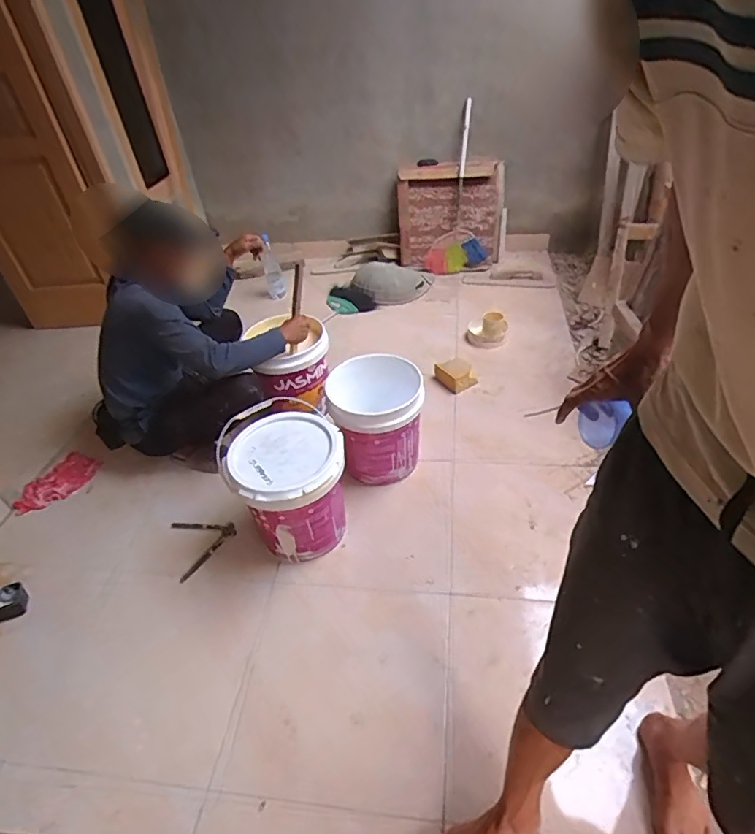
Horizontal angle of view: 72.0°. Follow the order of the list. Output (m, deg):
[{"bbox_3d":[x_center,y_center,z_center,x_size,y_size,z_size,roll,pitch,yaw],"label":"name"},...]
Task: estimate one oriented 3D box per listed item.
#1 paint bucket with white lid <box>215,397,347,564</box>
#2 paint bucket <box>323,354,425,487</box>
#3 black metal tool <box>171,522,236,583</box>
[{"bbox_3d":[-0.257,0.198,1.535,0.311,0.377,0.349,-21,42,-15],"label":"paint bucket with white lid"},{"bbox_3d":[0.001,0.012,1.735,0.301,0.356,0.298,-5,40,4],"label":"paint bucket"},{"bbox_3d":[-0.538,0.385,1.626,0.186,0.010,0.239,-18,44,-13],"label":"black metal tool"}]

